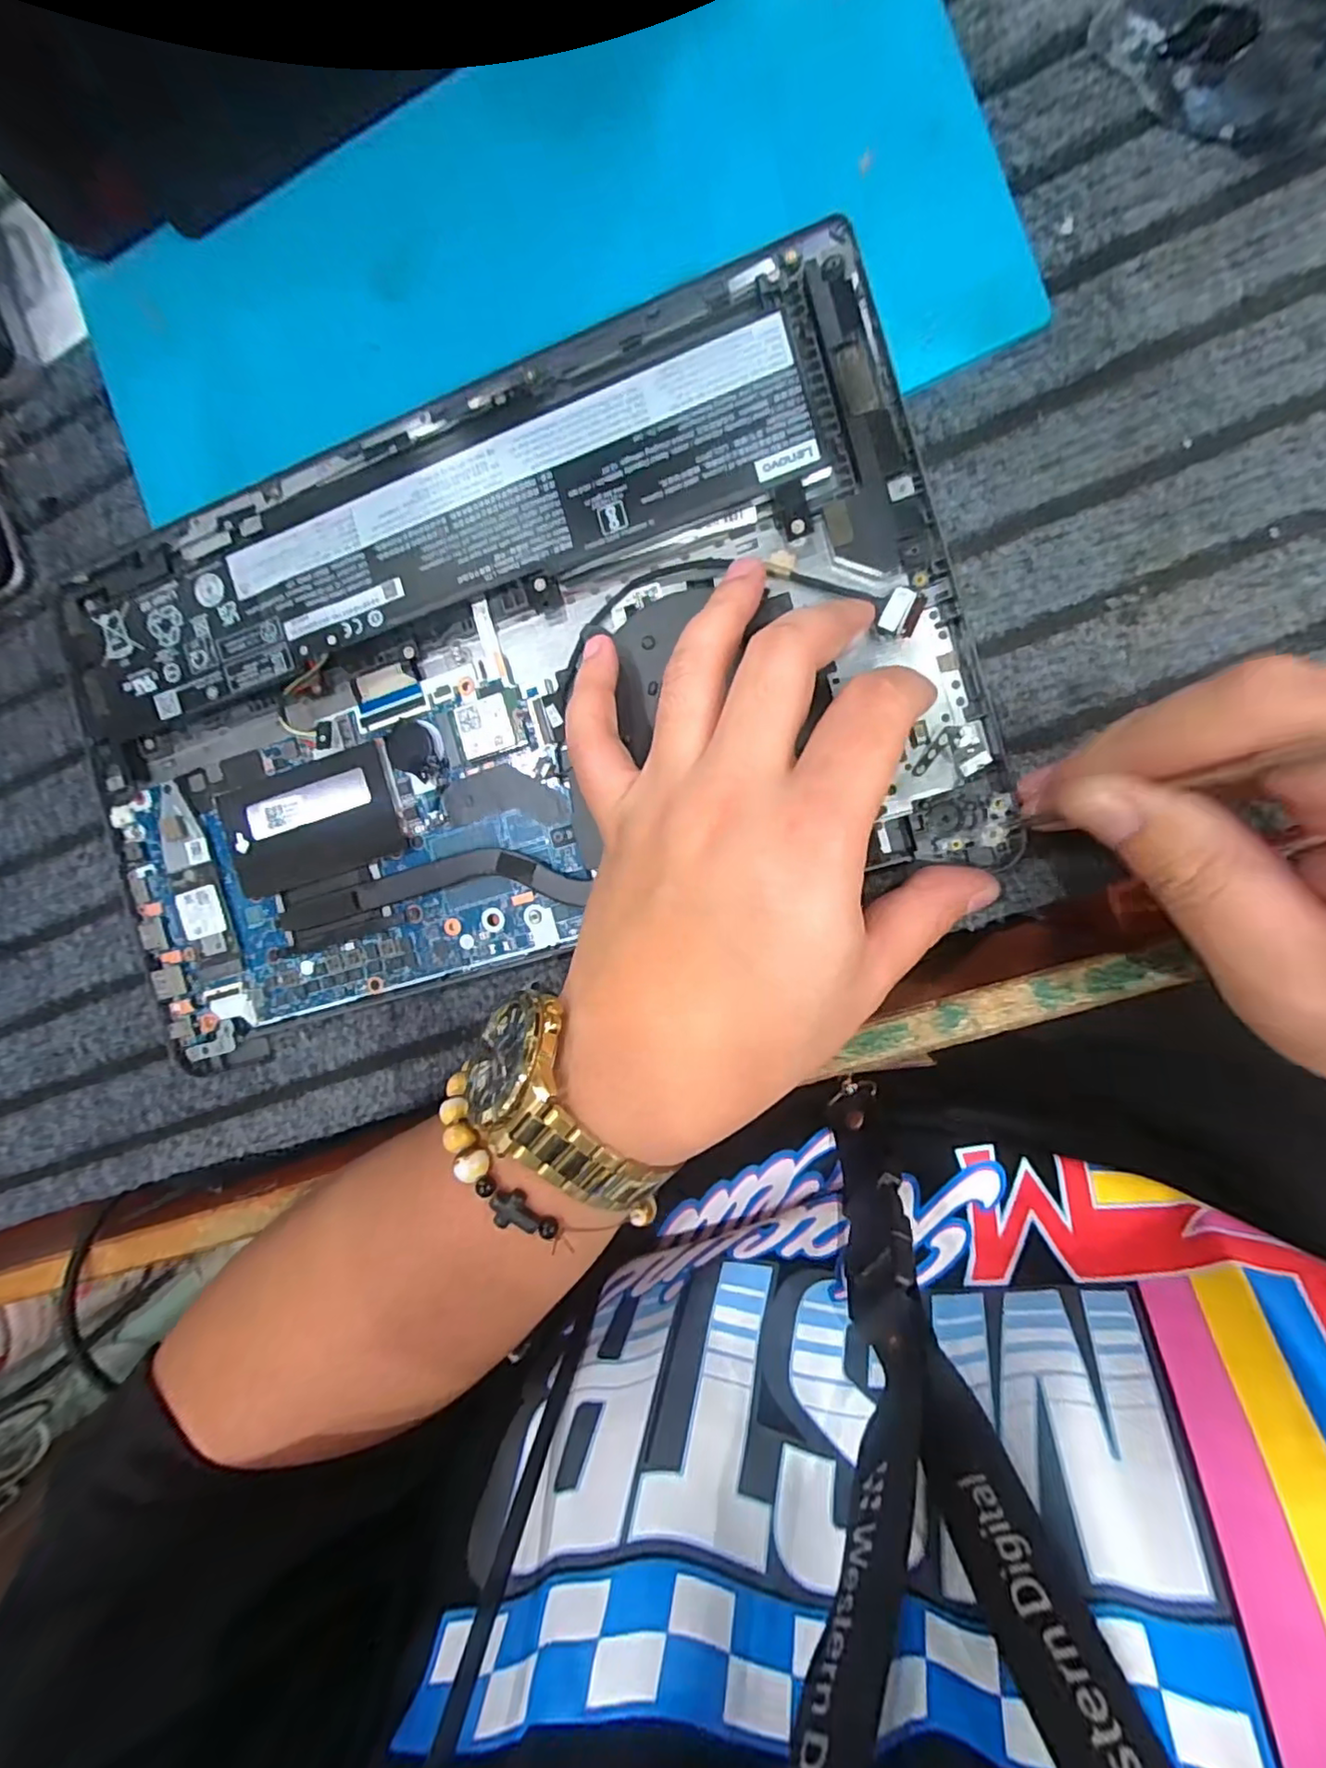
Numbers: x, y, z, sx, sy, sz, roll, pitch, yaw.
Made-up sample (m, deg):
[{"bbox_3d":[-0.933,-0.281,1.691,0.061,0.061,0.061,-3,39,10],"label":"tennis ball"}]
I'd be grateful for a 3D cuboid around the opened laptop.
[{"bbox_3d":[-0.071,-0.074,0.243,0.348,0.012,0.217,-16,89,10],"label":"opened laptop"}]

